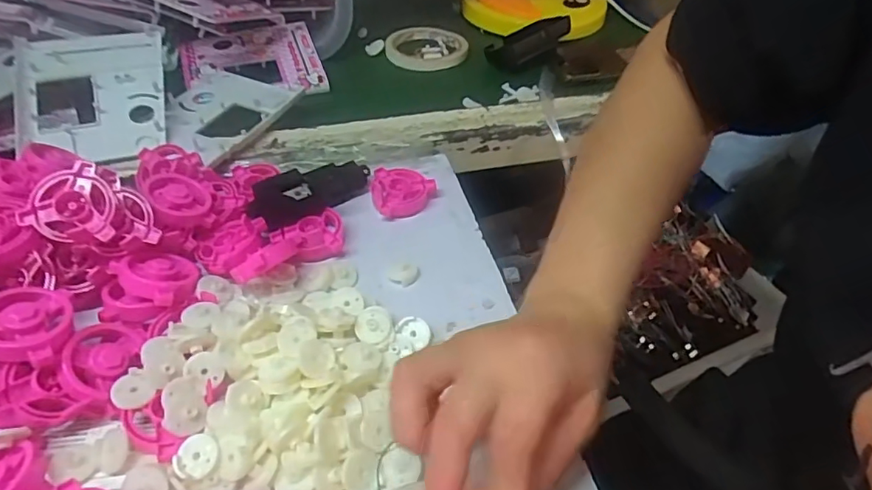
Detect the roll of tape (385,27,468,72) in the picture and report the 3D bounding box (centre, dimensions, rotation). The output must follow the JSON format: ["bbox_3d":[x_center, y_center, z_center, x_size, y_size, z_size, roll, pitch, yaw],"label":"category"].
[{"bbox_3d":[-0.011,-0.240,0.677,0.097,0.020,0.097,1,45,-1],"label":"roll of tape"}]

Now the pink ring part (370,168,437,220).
[{"bbox_3d":[-0.027,-0.045,0.467,0.055,0.017,0.053,0,45,-2],"label":"pink ring part"}]

